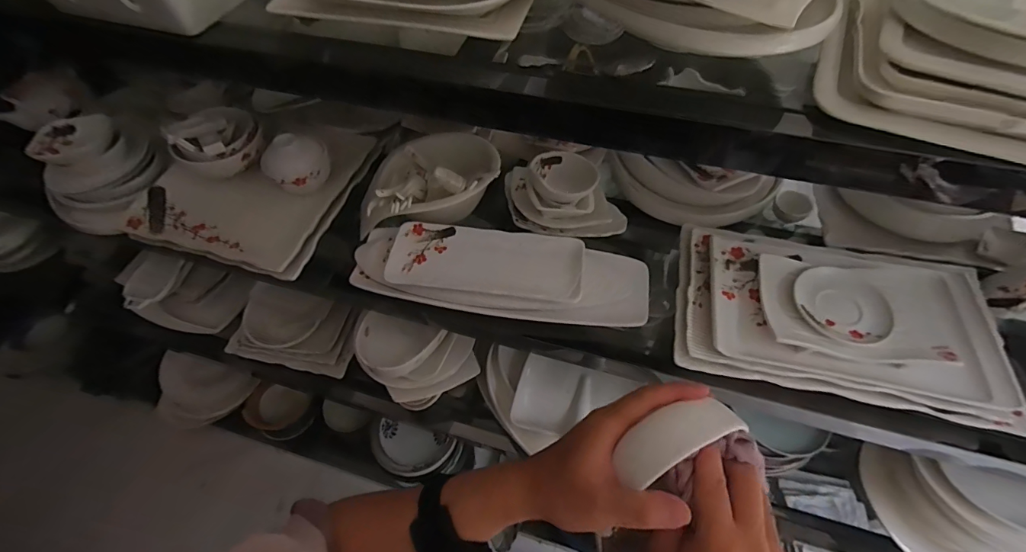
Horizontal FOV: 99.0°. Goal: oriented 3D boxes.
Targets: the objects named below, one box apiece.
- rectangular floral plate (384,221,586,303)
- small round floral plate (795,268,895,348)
[{"bbox_3d":[-0.043,-0.022,0.699,0.313,0.029,0.118,5,57,5],"label":"rectangular floral plate"},{"bbox_3d":[0.446,0.038,0.595,0.118,0.013,0.113,-1,56,1],"label":"small round floral plate"}]

